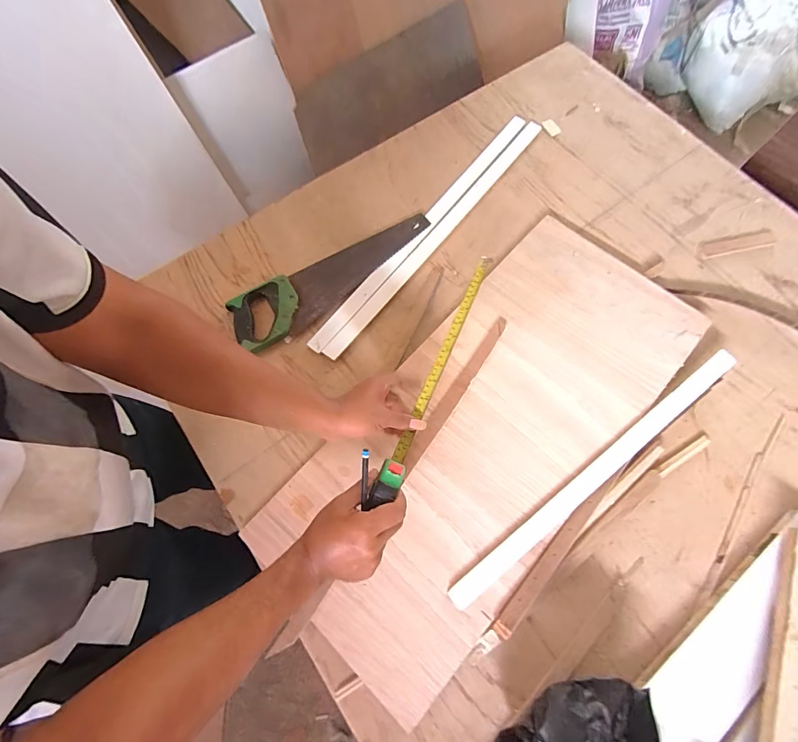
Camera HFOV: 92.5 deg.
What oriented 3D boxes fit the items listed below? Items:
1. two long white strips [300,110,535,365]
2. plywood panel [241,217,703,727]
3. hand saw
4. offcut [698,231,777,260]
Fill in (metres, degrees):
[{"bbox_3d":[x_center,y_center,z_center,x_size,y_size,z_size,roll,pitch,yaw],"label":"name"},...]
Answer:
[{"bbox_3d":[0.074,-0.296,0.772,0.062,0.010,0.697,36,74,11],"label":"two long white strips"},{"bbox_3d":[0.148,0.083,0.631,0.370,0.024,0.791,38,76,11],"label":"plywood panel"},{"bbox_3d":[-0.111,-0.171,0.722,0.414,0.022,0.119,-29,73,-9],"label":"hand saw"},{"bbox_3d":[0.676,-0.253,0.764,0.159,0.006,0.036,-12,71,-4],"label":"offcut"}]

